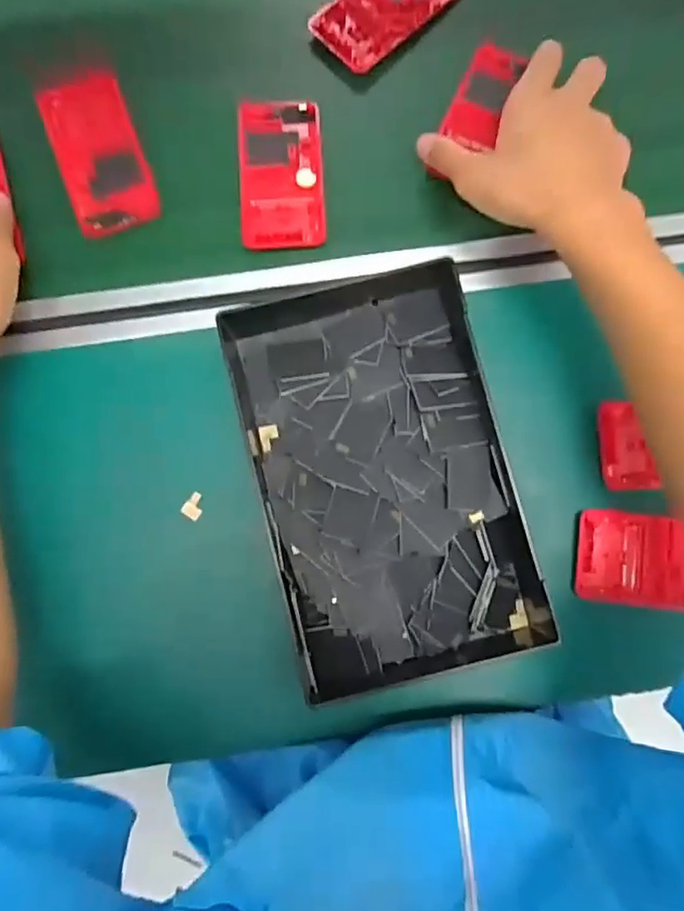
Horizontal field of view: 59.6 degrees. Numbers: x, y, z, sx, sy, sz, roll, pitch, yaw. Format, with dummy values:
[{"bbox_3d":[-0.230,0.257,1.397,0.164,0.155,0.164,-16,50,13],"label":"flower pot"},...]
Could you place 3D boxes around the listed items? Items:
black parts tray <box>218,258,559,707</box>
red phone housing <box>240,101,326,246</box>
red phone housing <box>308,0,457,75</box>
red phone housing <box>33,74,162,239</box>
[{"bbox_3d":[0.029,0.011,0.405,0.166,0.038,0.270,-15,81,-2],"label":"black parts tray"},{"bbox_3d":[-0.046,-0.215,0.454,0.062,0.011,0.123,-3,81,0],"label":"red phone housing"},{"bbox_3d":[0.036,-0.357,0.476,0.120,0.009,0.064,-44,83,-6],"label":"red phone housing"},{"bbox_3d":[-0.187,-0.234,0.460,0.063,0.014,0.124,-21,81,-3],"label":"red phone housing"}]

